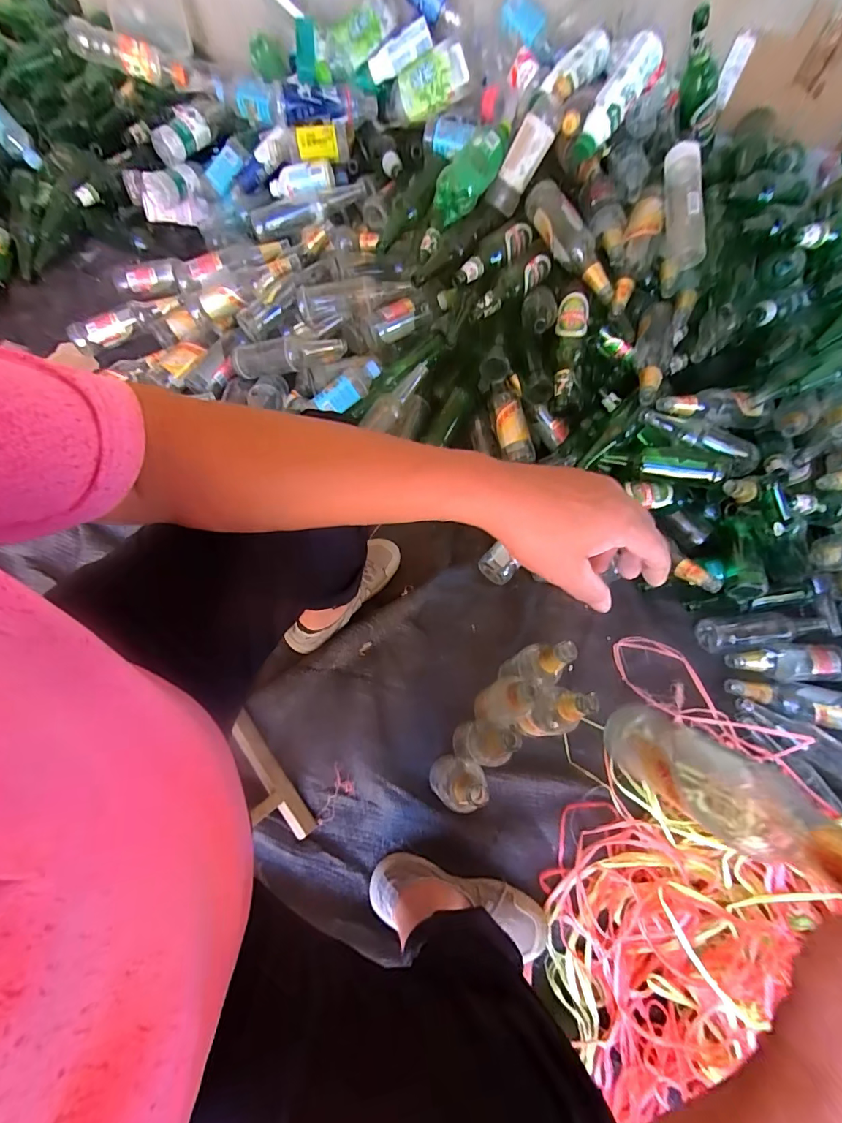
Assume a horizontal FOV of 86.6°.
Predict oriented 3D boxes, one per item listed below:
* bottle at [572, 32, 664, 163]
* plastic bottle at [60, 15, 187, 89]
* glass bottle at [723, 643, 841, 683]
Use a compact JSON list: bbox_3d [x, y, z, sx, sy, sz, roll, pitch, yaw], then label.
[{"bbox_3d":[0.365,-0.872,0.836,0.061,0.063,0.205,43,109,13],"label":"bottle"},{"bbox_3d":[-0.663,-1.116,0.990,0.242,0.076,0.058,18,69,3],"label":"plastic bottle"},{"bbox_3d":[0.677,0.186,0.824,0.254,0.053,0.070,0,69,-4],"label":"glass bottle"}]

